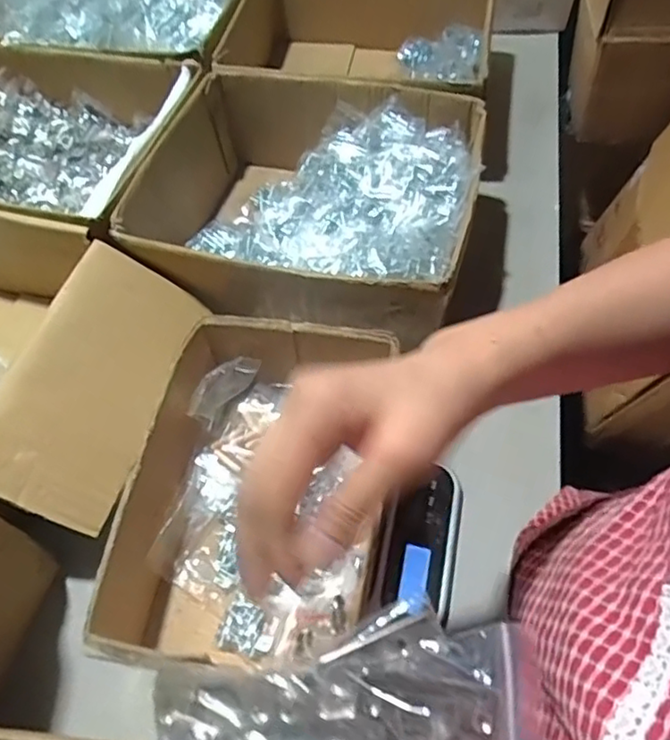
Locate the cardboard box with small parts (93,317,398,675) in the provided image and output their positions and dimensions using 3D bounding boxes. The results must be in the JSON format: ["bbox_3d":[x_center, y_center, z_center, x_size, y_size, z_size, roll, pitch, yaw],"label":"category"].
[{"bbox_3d":[-0.049,0.092,0.463,0.176,0.103,0.251,10,58,9],"label":"cardboard box with small parts"}]

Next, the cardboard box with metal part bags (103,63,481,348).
[{"bbox_3d":[-0.023,-0.169,0.650,0.318,0.119,0.281,13,59,10],"label":"cardboard box with metal part bags"}]

